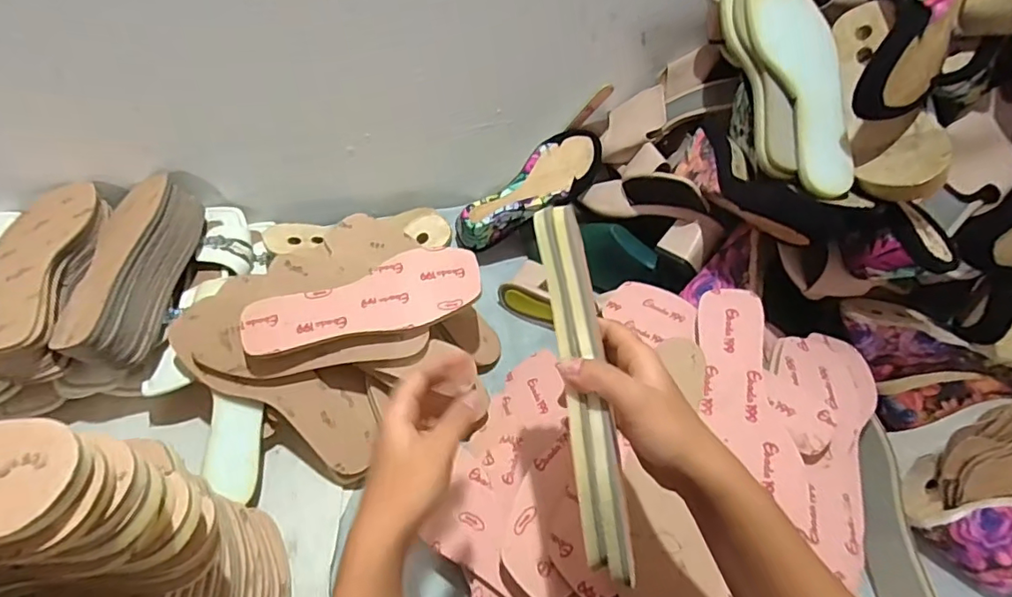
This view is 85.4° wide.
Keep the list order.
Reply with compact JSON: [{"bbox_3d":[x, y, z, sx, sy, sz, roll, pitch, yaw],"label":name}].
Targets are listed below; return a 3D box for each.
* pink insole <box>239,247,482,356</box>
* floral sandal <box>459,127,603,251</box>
[{"bbox_3d":[-0.143,-0.001,0.566,0.237,0.019,0.081,-13,54,-12],"label":"pink insole"},{"bbox_3d":[0.034,-0.137,0.735,0.227,0.089,0.080,-36,58,5],"label":"floral sandal"}]

